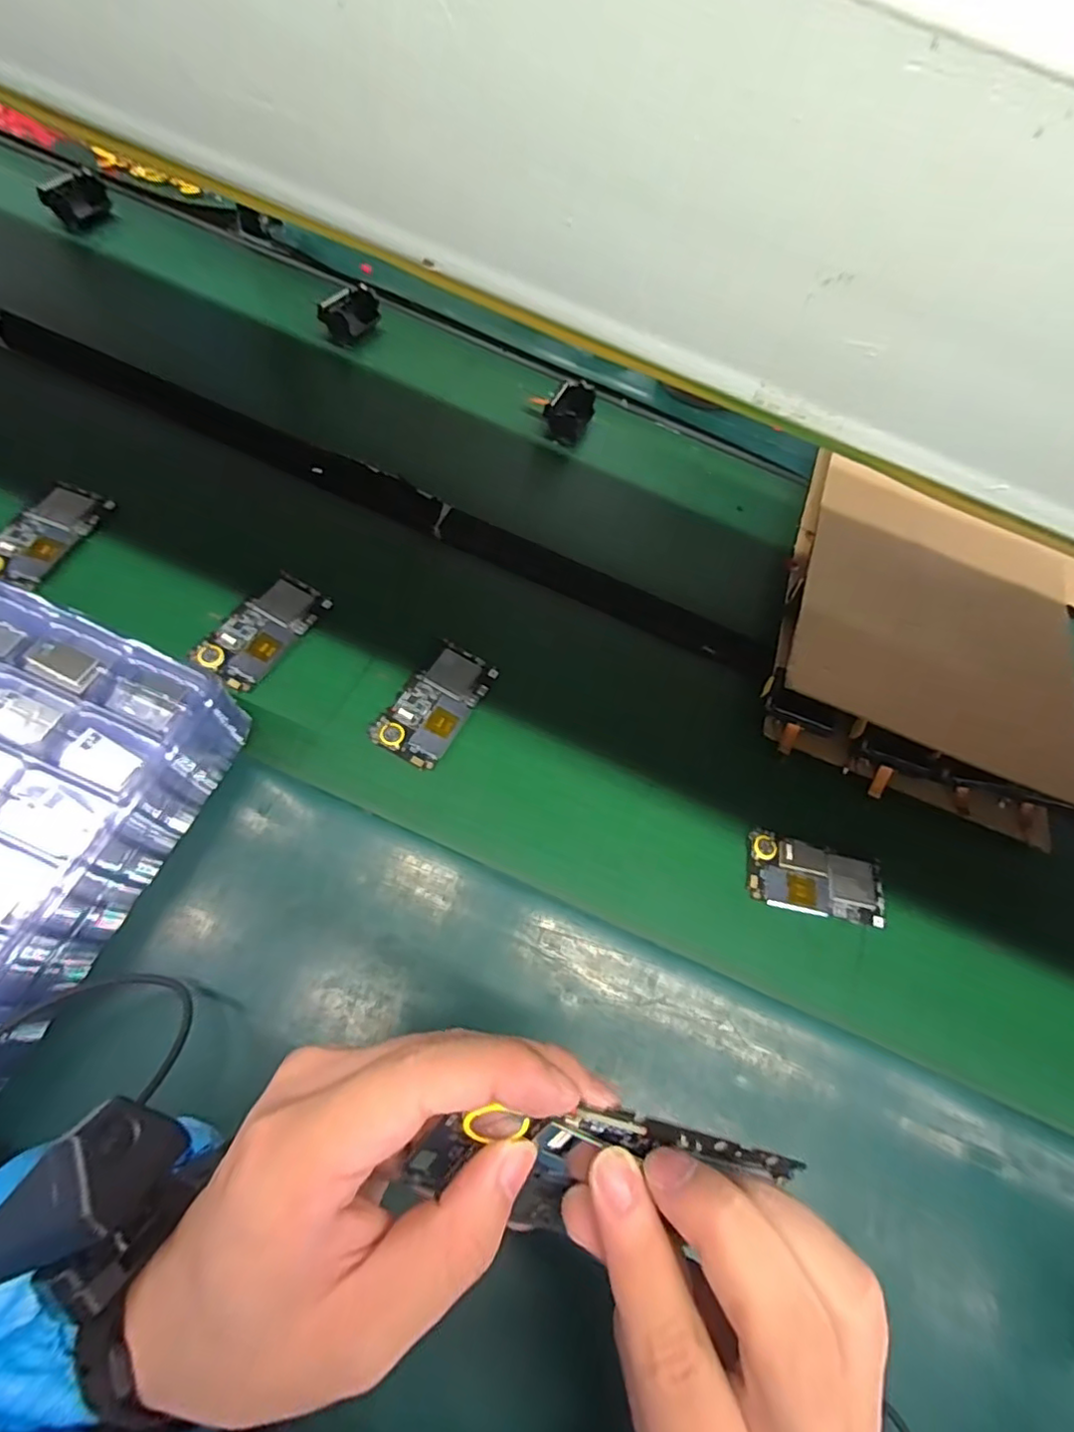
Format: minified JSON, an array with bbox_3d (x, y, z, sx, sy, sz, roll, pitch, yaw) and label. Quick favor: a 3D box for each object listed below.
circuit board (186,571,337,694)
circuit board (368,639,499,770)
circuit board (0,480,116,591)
[{"bbox_3d":[-0.252,-0.081,0.542,0.063,0.008,0.121,29,62,4],"label":"circuit board"},{"bbox_3d":[-0.091,-0.012,0.538,0.063,0.005,0.123,32,64,3],"label":"circuit board"},{"bbox_3d":[-0.461,-0.171,0.550,0.054,0.008,0.120,27,63,-12],"label":"circuit board"}]

